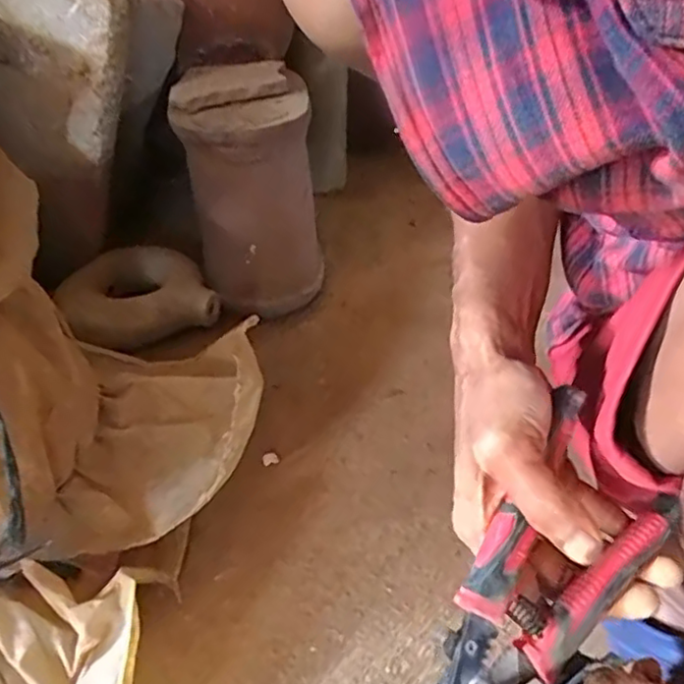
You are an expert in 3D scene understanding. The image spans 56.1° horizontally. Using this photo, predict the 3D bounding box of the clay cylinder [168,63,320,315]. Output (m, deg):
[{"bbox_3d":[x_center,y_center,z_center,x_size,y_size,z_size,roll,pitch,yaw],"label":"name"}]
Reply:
[{"bbox_3d":[-0.110,-0.177,0.807,0.150,0.281,0.179,-8,35,-8],"label":"clay cylinder"}]

